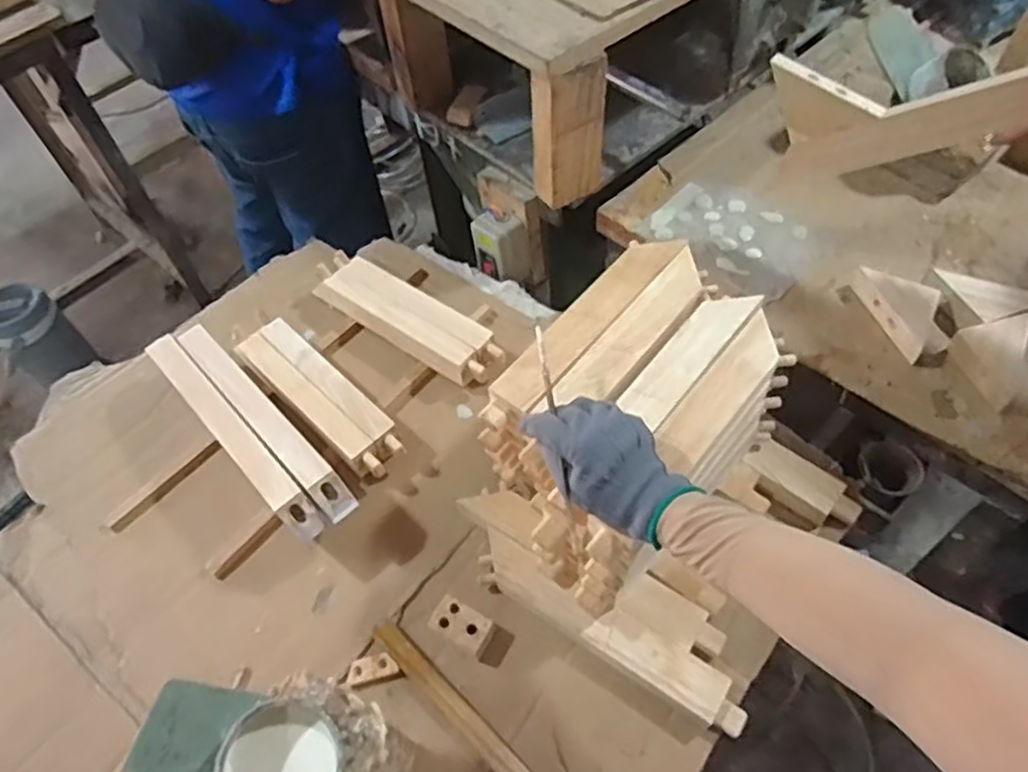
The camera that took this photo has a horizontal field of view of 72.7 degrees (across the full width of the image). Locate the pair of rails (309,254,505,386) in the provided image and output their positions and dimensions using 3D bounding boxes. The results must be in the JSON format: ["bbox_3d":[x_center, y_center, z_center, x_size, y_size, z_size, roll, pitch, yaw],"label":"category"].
[{"bbox_3d":[-0.130,-0.085,0.861,0.277,0.063,0.065,32,65,21],"label":"pair of rails"}]

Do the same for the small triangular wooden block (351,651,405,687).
[{"bbox_3d":[-0.130,0.267,0.660,0.050,0.009,0.024,-10,58,-2],"label":"small triangular wooden block"}]

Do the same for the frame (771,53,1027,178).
[{"bbox_3d":[0.443,-0.268,0.554,0.464,0.126,0.092,-9,51,36],"label":"frame"}]

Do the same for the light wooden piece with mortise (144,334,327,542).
[{"bbox_3d":[-0.297,0.042,0.724,0.032,0.031,0.303,-39,62,-20],"label":"light wooden piece with mortise"}]

